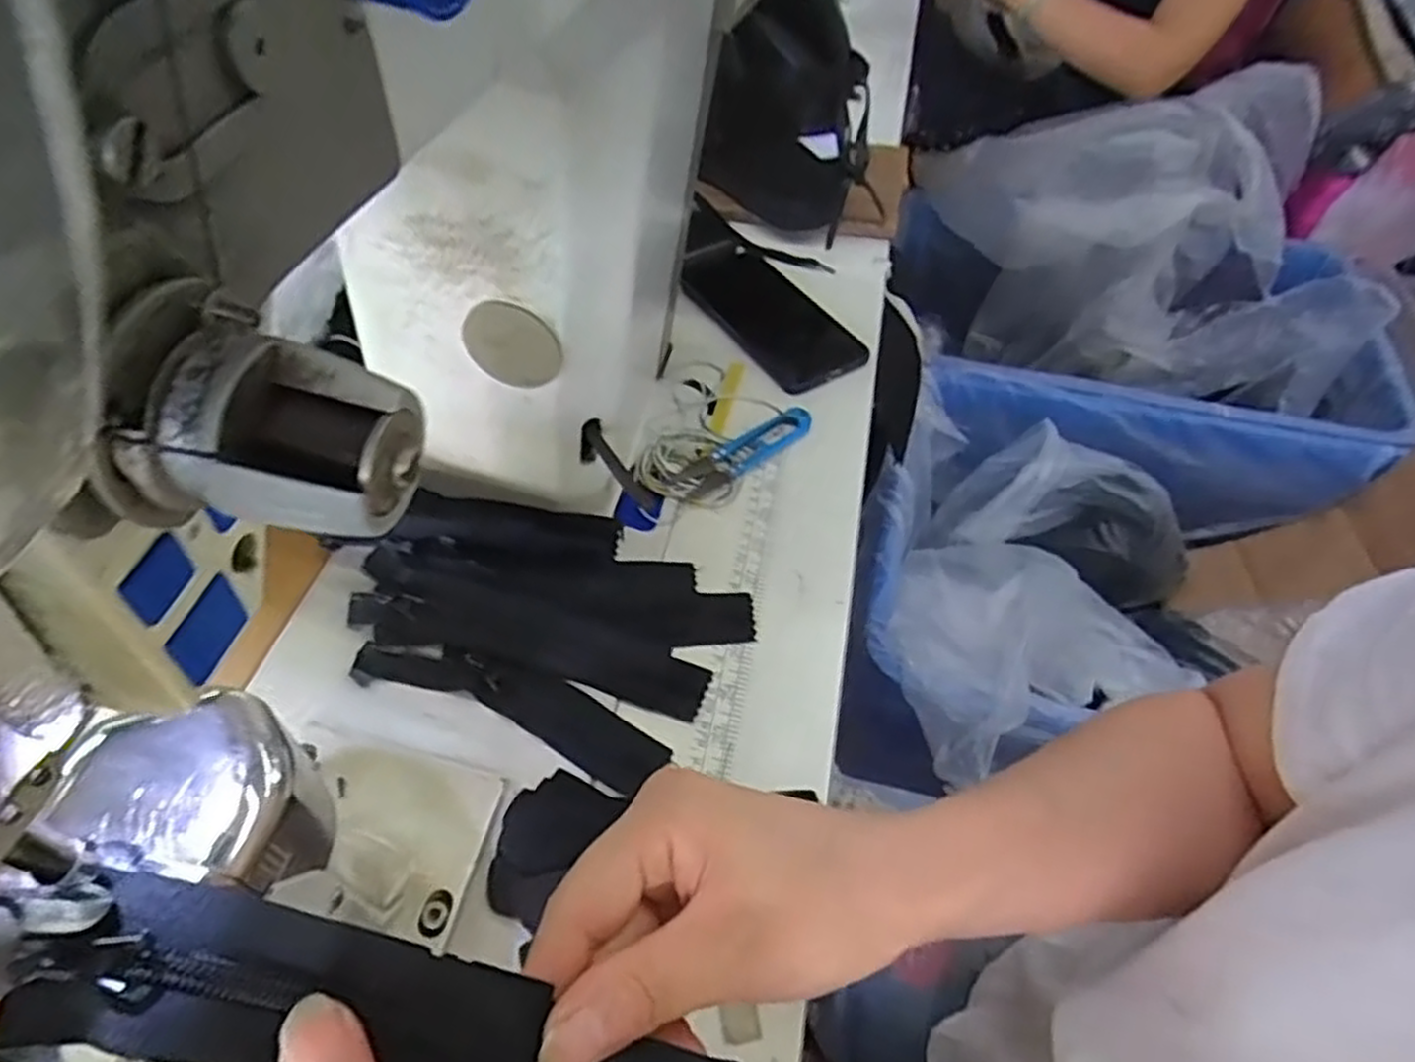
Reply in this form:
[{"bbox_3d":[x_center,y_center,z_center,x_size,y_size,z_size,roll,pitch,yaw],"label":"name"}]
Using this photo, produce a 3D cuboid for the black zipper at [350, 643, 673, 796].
[{"bbox_3d":[-0.098,0.085,0.386,0.157,0.017,0.039,17,52,10],"label":"black zipper"}]

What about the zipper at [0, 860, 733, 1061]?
[{"bbox_3d":[-0.064,0.126,0.183,0.169,0.007,0.039,31,50,-15],"label":"zipper"}]

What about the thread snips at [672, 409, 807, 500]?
[{"bbox_3d":[0.027,-0.055,0.513,0.108,0.005,0.027,-32,60,-26],"label":"thread snips"}]

